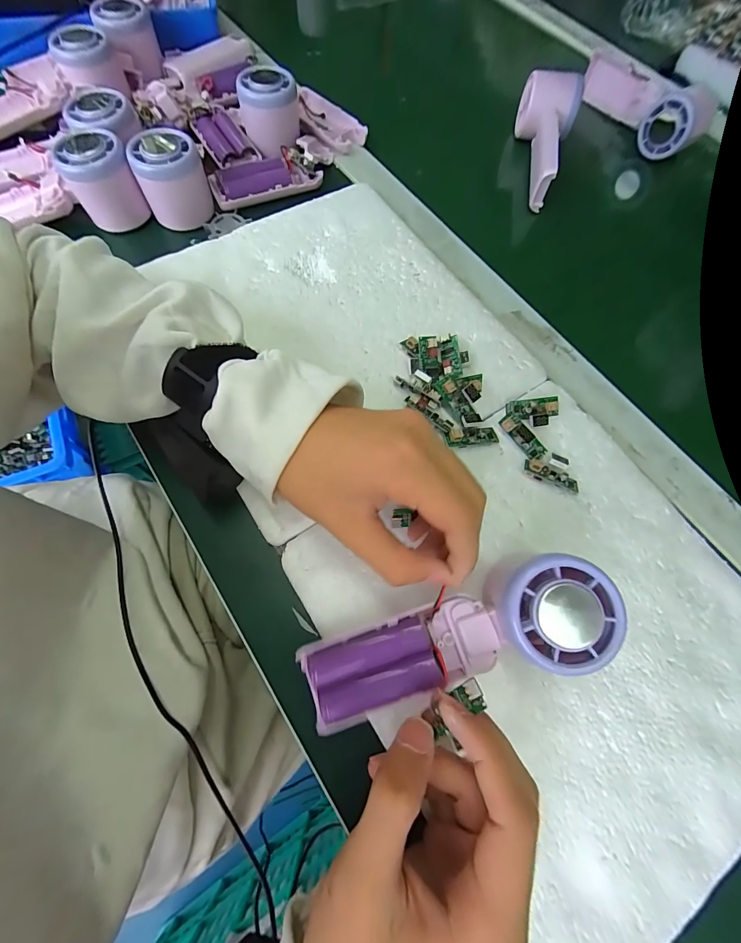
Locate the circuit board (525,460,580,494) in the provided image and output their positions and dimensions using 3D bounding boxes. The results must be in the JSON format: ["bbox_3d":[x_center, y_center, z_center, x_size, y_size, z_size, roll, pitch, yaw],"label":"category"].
[{"bbox_3d":[0.127,0.004,0.265,0.039,0.006,0.012,30,70,9],"label":"circuit board"}]

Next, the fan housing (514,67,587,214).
[{"bbox_3d":[0.176,-0.351,0.402,0.059,0.049,0.145,19,69,5],"label":"fan housing"}]

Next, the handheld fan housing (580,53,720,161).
[{"bbox_3d":[0.317,-0.434,0.444,0.048,0.051,0.162,-24,72,-9],"label":"handheld fan housing"}]

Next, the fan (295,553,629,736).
[{"bbox_3d":[0.045,0.092,0.204,0.161,0.031,0.050,-23,71,11],"label":"fan"}]

